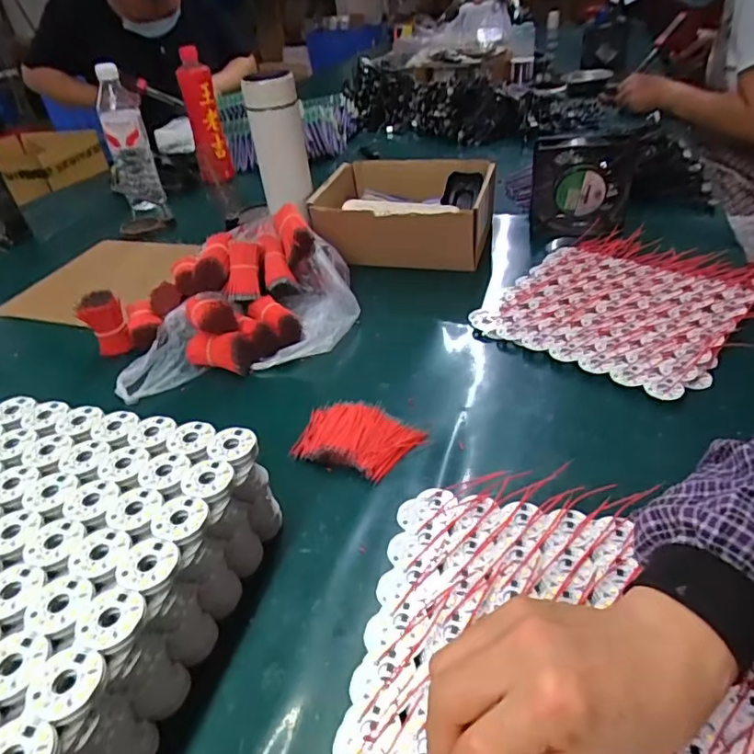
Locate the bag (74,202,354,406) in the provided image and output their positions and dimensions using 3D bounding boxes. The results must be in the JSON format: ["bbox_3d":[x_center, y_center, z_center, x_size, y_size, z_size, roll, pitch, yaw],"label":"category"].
[{"bbox_3d":[-0.170,-0.096,0.626,0.293,0.085,0.228,-20,39,-19],"label":"bag"}]

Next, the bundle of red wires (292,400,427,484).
[{"bbox_3d":[-0.018,0.049,0.472,0.104,0.017,0.069,13,40,23],"label":"bundle of red wires"}]

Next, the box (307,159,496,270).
[{"bbox_3d":[0.046,-0.230,0.766,0.219,0.105,0.194,6,38,15],"label":"box"}]

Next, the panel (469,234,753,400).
[{"bbox_3d":[0.258,-0.080,0.597,0.231,0.032,0.248,24,45,33],"label":"panel"}]

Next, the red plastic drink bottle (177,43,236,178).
[{"bbox_3d":[-0.332,-0.498,1.047,0.064,0.210,0.076,-17,38,-15],"label":"red plastic drink bottle"}]

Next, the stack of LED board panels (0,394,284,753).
[{"bbox_3d":[-0.205,0.127,0.335,0.215,0.089,0.222,7,38,16],"label":"stack of LED board panels"}]

